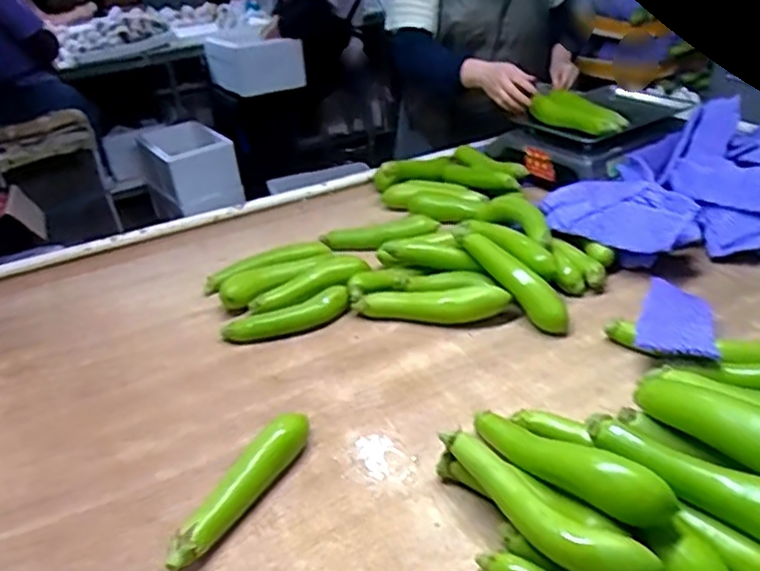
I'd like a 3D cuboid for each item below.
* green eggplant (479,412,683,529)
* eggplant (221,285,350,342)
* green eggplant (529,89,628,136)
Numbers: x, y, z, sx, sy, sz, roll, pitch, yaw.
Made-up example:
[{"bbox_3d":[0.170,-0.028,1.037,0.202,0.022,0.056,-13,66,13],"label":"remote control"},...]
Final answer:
[{"bbox_3d":[0.176,0.172,0.649,0.043,0.067,0.230,-27,37,-31],"label":"green eggplant"},{"bbox_3d":[-0.142,0.050,0.999,0.195,0.038,0.047,-16,32,-16],"label":"eggplant"},{"bbox_3d":[0.392,-0.347,1.288,0.054,0.065,0.184,-29,38,-34],"label":"green eggplant"}]

